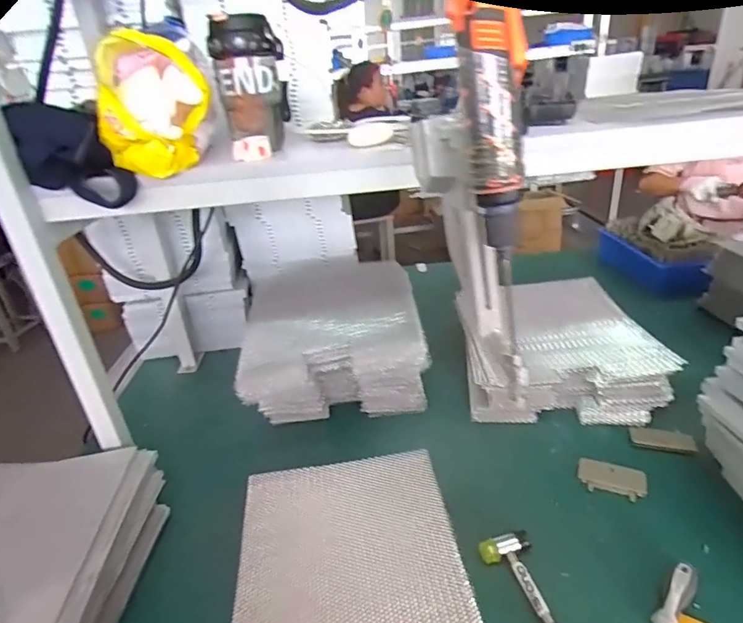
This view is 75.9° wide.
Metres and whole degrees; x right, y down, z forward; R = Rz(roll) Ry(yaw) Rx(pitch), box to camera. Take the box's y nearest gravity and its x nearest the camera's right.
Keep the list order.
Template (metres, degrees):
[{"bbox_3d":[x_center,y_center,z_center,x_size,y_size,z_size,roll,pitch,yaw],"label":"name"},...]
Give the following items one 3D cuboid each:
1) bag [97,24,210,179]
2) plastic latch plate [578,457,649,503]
[{"bbox_3d":[-0.255,-0.236,0.551,0.110,0.137,0.145,-18,30,-22],"label":"bag"},{"bbox_3d":[0.343,0.236,0.678,0.088,0.004,0.056,8,30,26],"label":"plastic latch plate"}]

